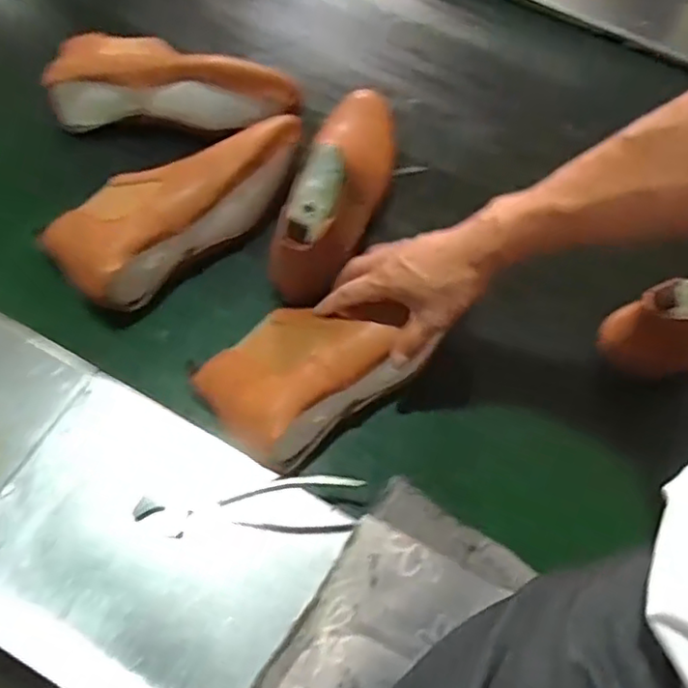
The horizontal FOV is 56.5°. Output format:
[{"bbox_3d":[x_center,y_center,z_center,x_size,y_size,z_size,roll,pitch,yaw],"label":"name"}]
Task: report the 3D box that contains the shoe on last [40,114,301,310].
[{"bbox_3d":[-0.170,-0.149,0.688,0.299,0.083,0.116,-36,71,-19],"label":"shoe on last"}]

